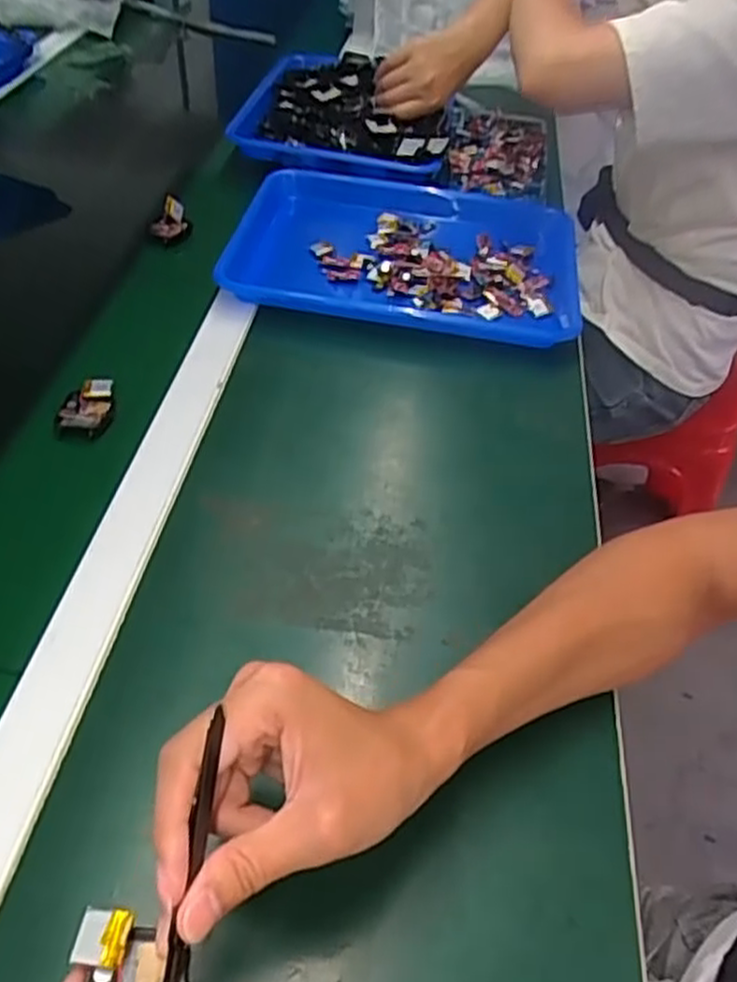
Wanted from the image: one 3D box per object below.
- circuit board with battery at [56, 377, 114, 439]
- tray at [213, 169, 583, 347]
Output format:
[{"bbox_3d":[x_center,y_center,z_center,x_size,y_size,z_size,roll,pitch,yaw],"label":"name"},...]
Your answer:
[{"bbox_3d":[-0.217,-0.065,0.578,0.037,0.020,0.047,-2,47,-6],"label":"circuit board with battery"},{"bbox_3d":[0.041,-0.245,0.760,0.336,0.034,0.258,8,47,3],"label":"tray"}]

